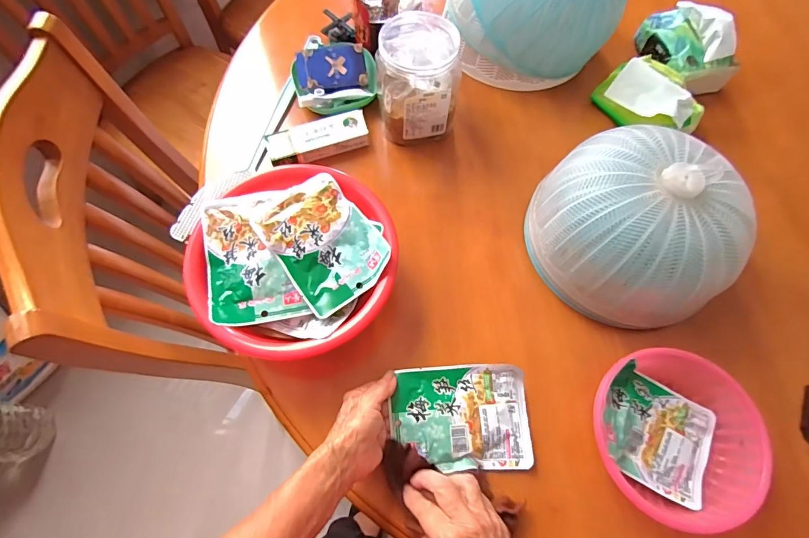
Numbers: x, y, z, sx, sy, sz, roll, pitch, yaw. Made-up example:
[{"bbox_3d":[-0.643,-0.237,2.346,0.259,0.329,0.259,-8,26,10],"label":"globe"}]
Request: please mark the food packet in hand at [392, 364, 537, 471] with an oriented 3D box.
[{"bbox_3d":[0.062,0.161,0.466,0.148,0.017,0.107,-1,67,-2],"label":"food packet in hand"}]

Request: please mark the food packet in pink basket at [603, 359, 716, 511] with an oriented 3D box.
[{"bbox_3d":[0.272,0.175,0.459,0.130,0.046,0.109,29,69,10],"label":"food packet in pink basket"}]

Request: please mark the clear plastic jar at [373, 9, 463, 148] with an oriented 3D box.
[{"bbox_3d":[0.017,-0.262,0.593,0.105,0.120,0.125,-3,67,-3],"label":"clear plastic jar"}]

